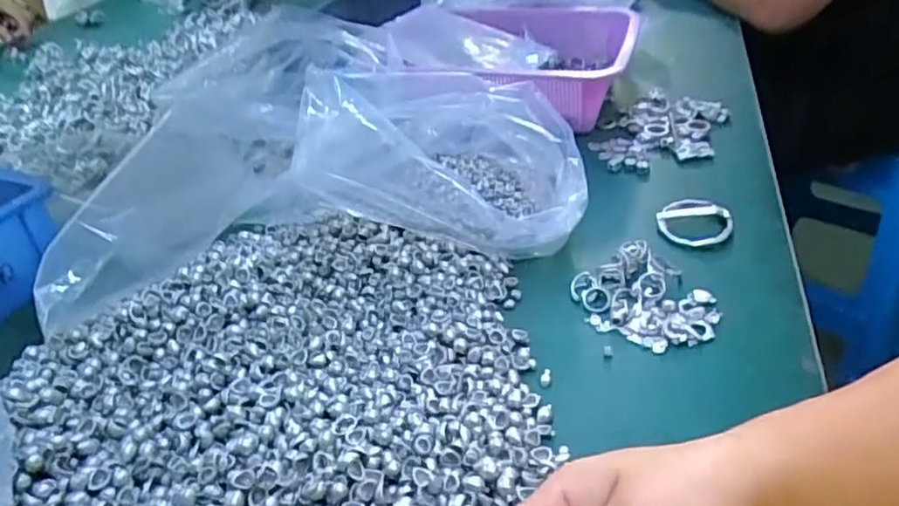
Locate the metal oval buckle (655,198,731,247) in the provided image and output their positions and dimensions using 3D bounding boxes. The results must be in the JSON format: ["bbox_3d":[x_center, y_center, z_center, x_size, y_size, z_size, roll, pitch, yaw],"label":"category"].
[{"bbox_3d":[0.201,-0.028,0.540,0.056,0.012,0.059,-12,37,-11],"label":"metal oval buckle"}]

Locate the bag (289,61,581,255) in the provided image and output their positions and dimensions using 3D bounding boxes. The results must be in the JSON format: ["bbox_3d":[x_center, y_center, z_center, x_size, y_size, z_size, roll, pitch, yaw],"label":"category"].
[{"bbox_3d":[-0.005,-0.077,0.547,0.218,0.132,0.127,0,37,4],"label":"bag"}]

